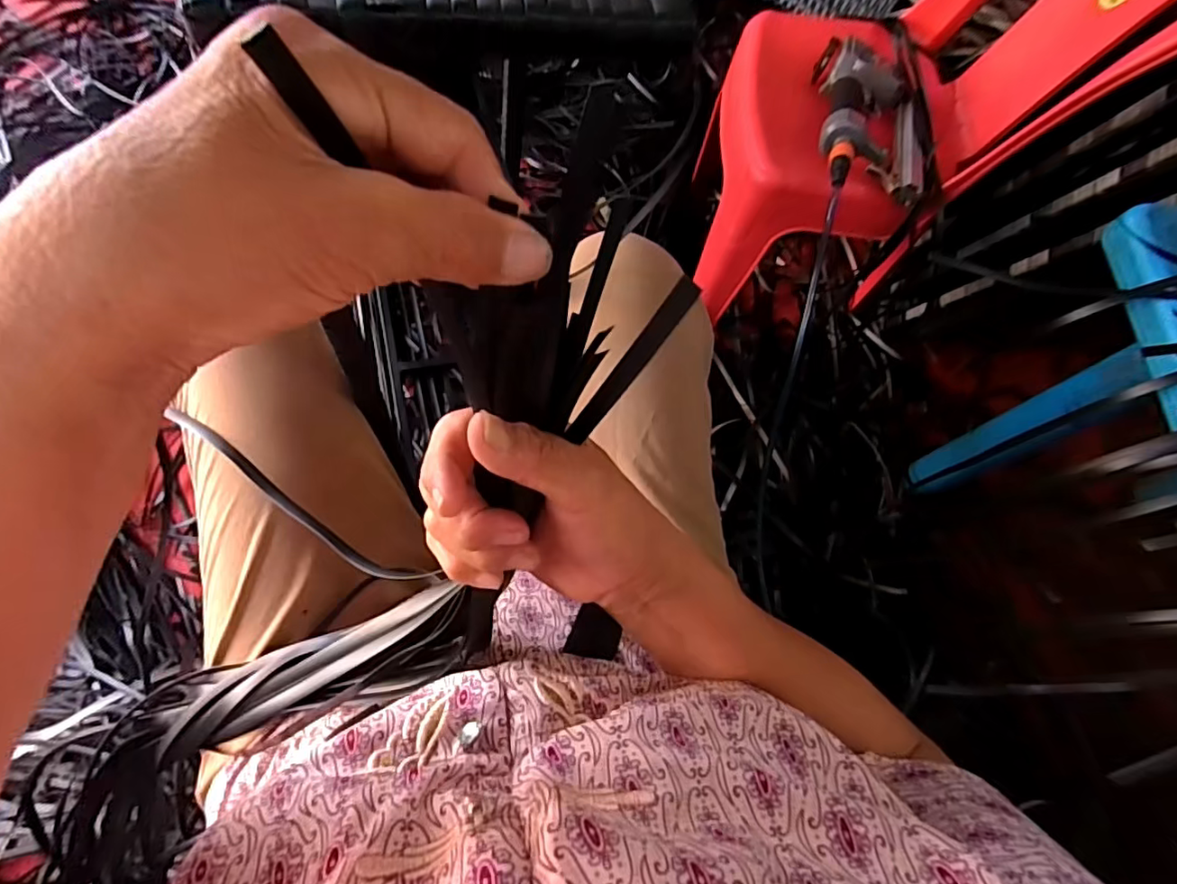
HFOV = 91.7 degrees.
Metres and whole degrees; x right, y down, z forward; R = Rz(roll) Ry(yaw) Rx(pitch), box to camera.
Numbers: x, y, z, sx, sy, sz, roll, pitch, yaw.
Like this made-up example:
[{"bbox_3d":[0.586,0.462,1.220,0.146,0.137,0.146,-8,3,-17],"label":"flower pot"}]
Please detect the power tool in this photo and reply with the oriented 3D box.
[{"bbox_3d":[0.365,-0.411,0.738,0.134,0.049,0.266,10,69,-3],"label":"power tool"}]

